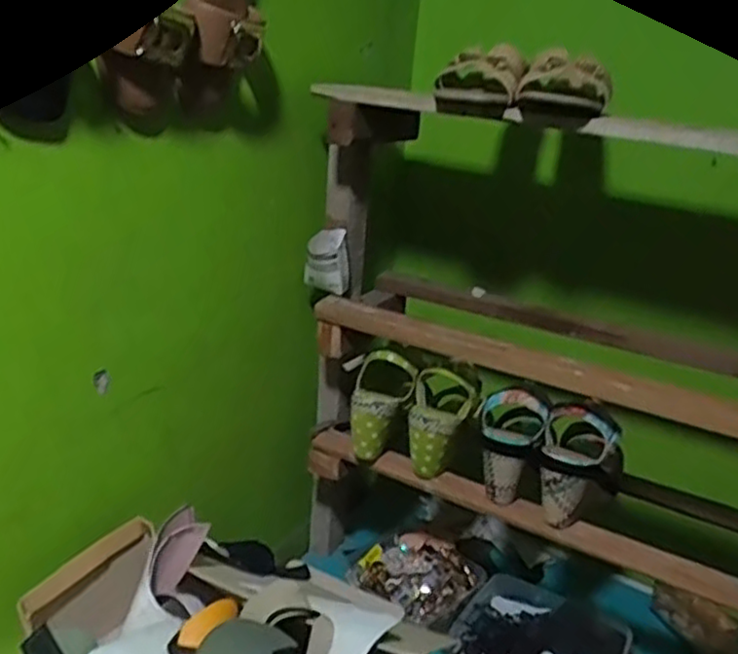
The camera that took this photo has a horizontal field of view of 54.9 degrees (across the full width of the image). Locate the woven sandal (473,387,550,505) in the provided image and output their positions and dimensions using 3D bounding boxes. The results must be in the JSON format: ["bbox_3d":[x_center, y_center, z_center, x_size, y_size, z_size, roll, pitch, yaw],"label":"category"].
[{"bbox_3d":[0.163,0.141,0.847,0.080,0.130,0.059,13,21,18],"label":"woven sandal"}]

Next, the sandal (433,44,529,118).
[{"bbox_3d":[0.125,-0.280,0.805,0.090,0.066,0.207,7,21,6],"label":"sandal"}]

